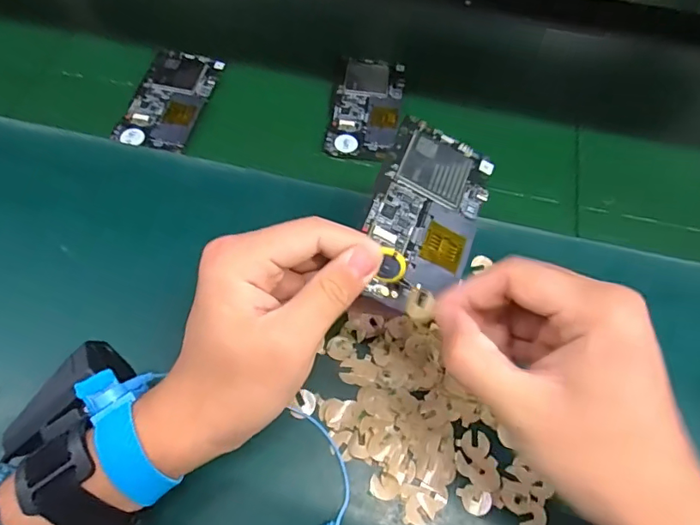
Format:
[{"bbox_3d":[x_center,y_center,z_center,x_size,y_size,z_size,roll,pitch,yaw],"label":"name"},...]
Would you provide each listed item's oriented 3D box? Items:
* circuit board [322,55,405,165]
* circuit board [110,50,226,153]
[{"bbox_3d":[0.015,-0.143,0.458,0.061,0.007,0.125,9,63,1],"label":"circuit board"},{"bbox_3d":[-0.163,-0.151,0.453,0.066,0.008,0.117,10,63,2],"label":"circuit board"}]

